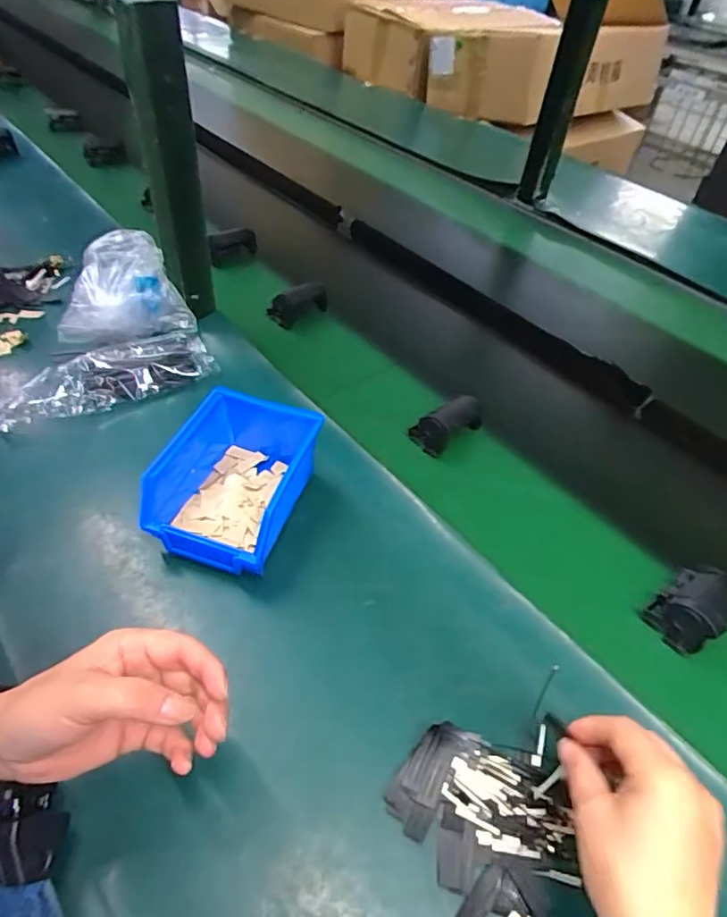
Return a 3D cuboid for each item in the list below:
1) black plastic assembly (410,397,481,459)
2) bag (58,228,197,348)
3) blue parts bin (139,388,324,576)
[{"bbox_3d":[0.088,-0.038,0.580,0.073,0.033,0.041,-29,61,-20],"label":"black plastic assembly"},{"bbox_3d":[-0.281,-0.192,0.634,0.144,0.092,0.083,-12,50,-17],"label":"bag"},{"bbox_3d":[-0.111,0.019,0.481,0.117,0.072,0.146,14,47,8],"label":"blue parts bin"}]

